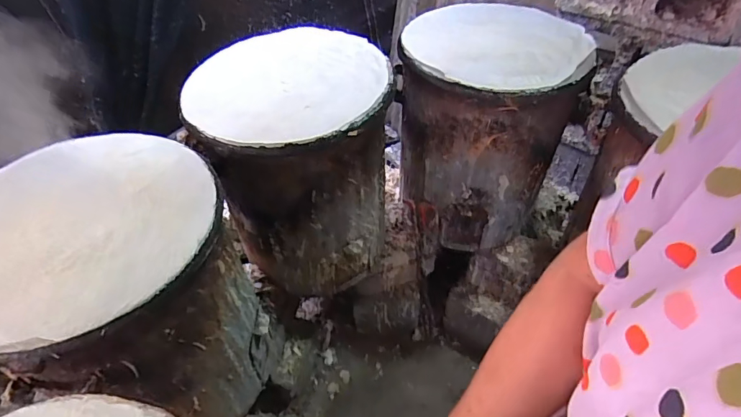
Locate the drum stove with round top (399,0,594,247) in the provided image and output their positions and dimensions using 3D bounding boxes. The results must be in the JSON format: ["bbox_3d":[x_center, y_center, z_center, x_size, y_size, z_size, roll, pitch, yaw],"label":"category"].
[{"bbox_3d":[0.266,-0.192,1.094,0.371,0.466,0.368,-1,47,1],"label":"drum stove with round top"}]

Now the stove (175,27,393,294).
[{"bbox_3d":[-0.145,-0.083,0.978,0.365,0.462,0.345,0,47,1],"label":"stove"}]

